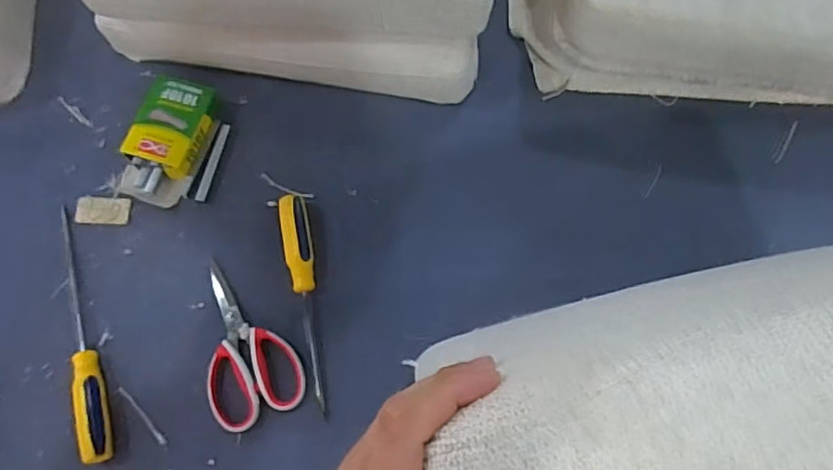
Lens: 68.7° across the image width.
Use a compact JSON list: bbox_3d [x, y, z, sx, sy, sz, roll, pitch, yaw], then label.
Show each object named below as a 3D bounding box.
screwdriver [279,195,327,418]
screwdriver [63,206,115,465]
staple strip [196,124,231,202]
[{"bbox_3d":[-0.121,0.070,0.667,0.032,0.028,0.236,-10,71,-3],"label":"screwdriver"},{"bbox_3d":[-0.361,0.099,0.659,0.029,0.025,0.287,-16,72,-4],"label":"screwdriver"},{"bbox_3d":[-0.242,-0.088,0.731,0.012,0.005,0.102,14,72,6],"label":"staple strip"}]

